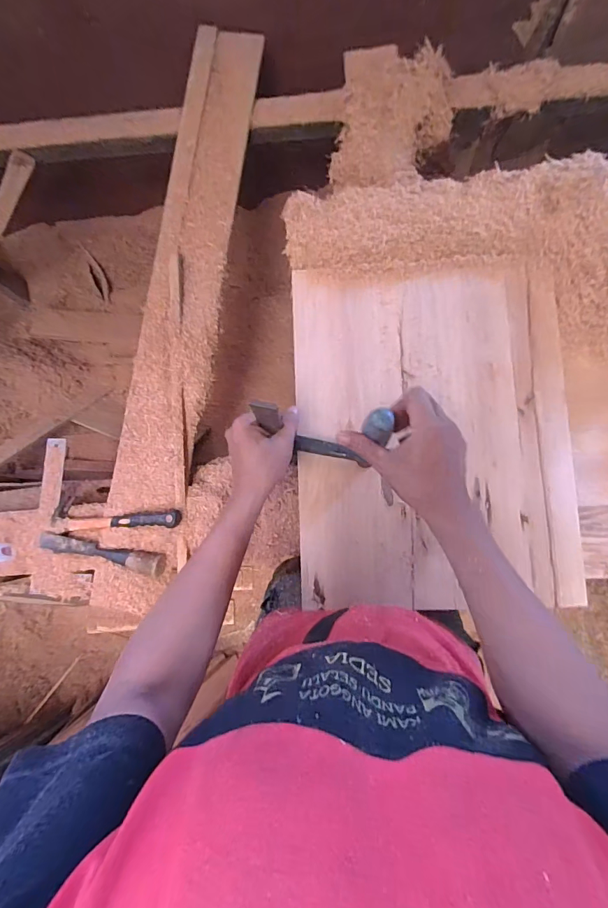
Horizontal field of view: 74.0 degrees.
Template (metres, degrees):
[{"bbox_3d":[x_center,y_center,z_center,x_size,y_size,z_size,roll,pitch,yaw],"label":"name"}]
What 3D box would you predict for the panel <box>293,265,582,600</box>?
[{"bbox_3d":[0.192,-0.033,0.598,0.400,0.017,0.495,-2,83,3],"label":"panel"}]

